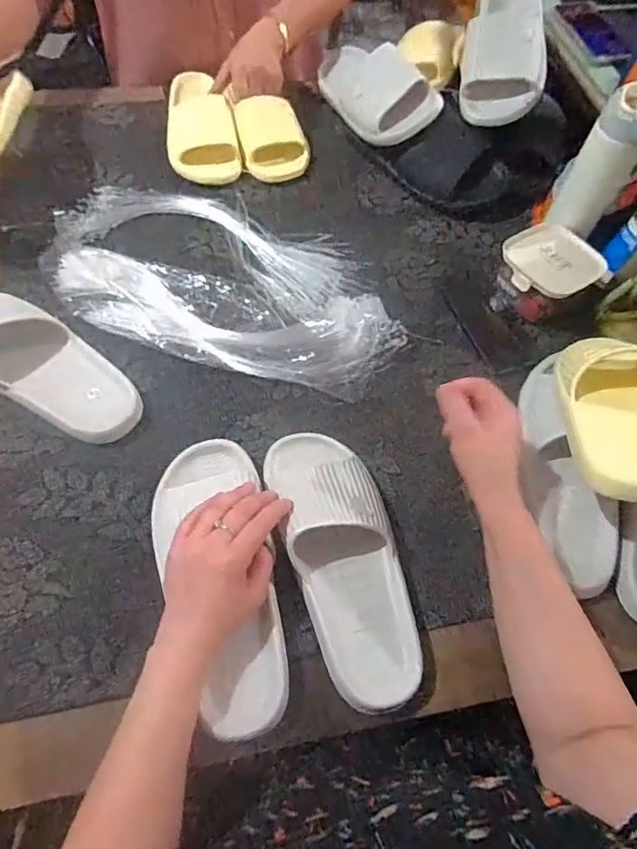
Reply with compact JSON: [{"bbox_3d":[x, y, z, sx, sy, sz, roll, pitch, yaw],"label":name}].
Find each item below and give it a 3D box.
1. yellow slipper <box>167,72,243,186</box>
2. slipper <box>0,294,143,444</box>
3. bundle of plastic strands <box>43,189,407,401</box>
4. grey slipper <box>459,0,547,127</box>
[{"bbox_3d":[-0.179,-0.461,0.814,0.110,0.059,0.221,-13,63,-10],"label":"yellow slipper"},{"bbox_3d":[-0.323,-0.079,0.590,0.276,0.076,0.110,32,65,13],"label":"slipper"},{"bbox_3d":[-0.122,-0.190,0.688,0.464,0.046,0.249,20,63,7],"label":"bundle of plastic strands"},{"bbox_3d":[0.265,-0.550,0.766,0.112,0.065,0.253,7,82,1],"label":"grey slipper"}]

